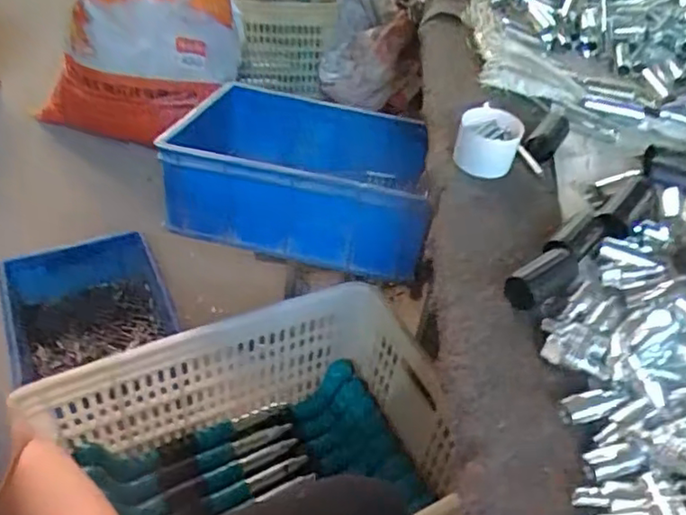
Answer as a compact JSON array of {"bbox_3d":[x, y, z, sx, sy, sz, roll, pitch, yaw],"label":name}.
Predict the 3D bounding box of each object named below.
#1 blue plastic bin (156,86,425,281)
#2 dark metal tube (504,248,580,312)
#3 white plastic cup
[{"bbox_3d":[-0.067,-0.133,0.964,0.395,0.136,0.290,12,45,6],"label":"blue plastic bin"},{"bbox_3d":[0.175,0.018,0.542,0.079,0.026,0.031,-22,51,-27],"label":"dark metal tube"},{"bbox_3d":[0.159,-0.128,0.691,0.066,0.054,0.058,15,45,8],"label":"white plastic cup"}]

